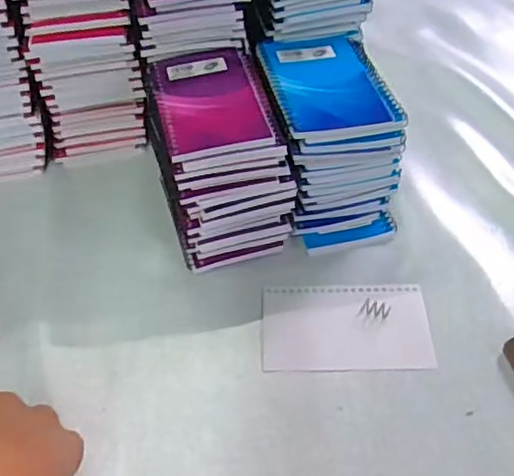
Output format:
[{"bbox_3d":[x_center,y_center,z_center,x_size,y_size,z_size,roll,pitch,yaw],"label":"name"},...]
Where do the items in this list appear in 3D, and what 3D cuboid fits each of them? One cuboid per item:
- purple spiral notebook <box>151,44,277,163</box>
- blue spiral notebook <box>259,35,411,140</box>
[{"bbox_3d":[-0.039,-0.116,0.505,0.081,0.009,0.135,-12,48,-7],"label":"purple spiral notebook"},{"bbox_3d":[0.059,-0.132,0.516,0.095,0.013,0.134,-10,49,-7],"label":"blue spiral notebook"}]

